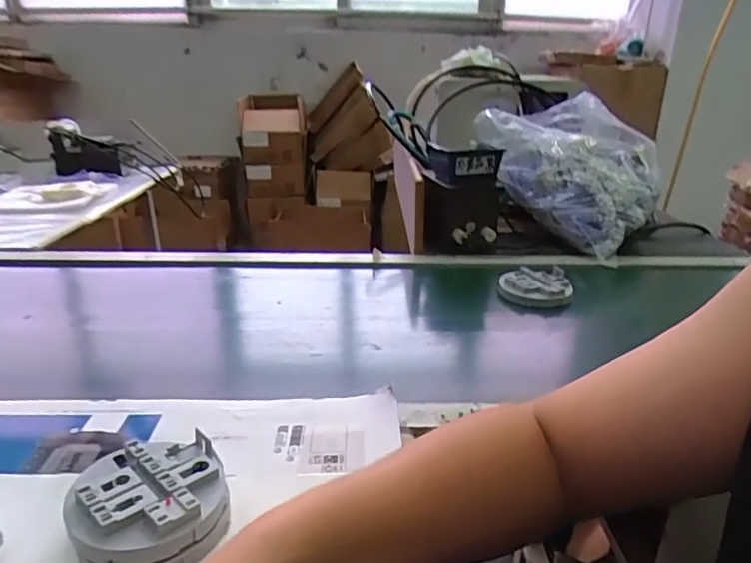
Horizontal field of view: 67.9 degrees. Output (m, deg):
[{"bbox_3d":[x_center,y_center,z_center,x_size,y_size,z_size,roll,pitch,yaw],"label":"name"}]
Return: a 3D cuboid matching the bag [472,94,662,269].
[{"bbox_3d":[0.381,-0.215,1.104,0.258,0.226,0.356,-15,28,-34],"label":"bag"}]

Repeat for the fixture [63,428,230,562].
[{"bbox_3d":[-0.158,0.157,0.394,0.100,0.040,0.094,1,22,0],"label":"fixture"}]

